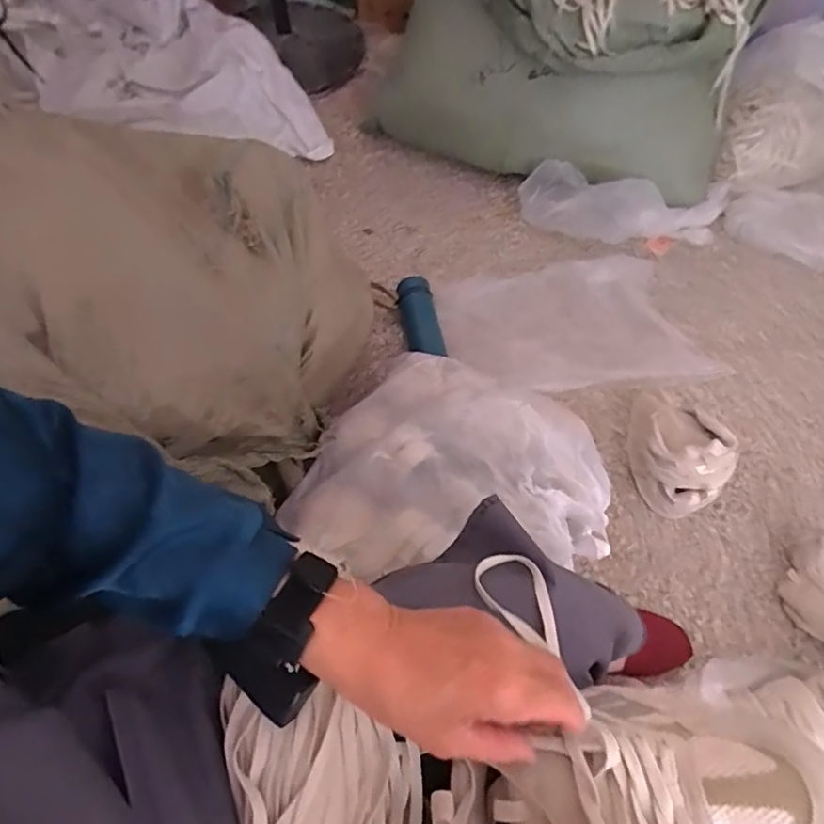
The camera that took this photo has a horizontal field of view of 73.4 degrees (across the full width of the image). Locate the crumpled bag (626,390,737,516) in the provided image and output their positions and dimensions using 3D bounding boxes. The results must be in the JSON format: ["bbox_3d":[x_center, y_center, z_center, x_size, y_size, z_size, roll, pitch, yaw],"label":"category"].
[{"bbox_3d":[0.418,0.050,0.866,0.114,0.128,0.204,3,63,1],"label":"crumpled bag"}]

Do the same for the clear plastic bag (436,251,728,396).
[{"bbox_3d":[0.296,-0.167,1.006,0.480,0.079,0.257,-5,63,-3],"label":"clear plastic bag"}]

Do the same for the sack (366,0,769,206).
[{"bbox_3d":[0.285,-0.714,1.041,0.667,0.391,0.344,16,64,8],"label":"sack"}]

